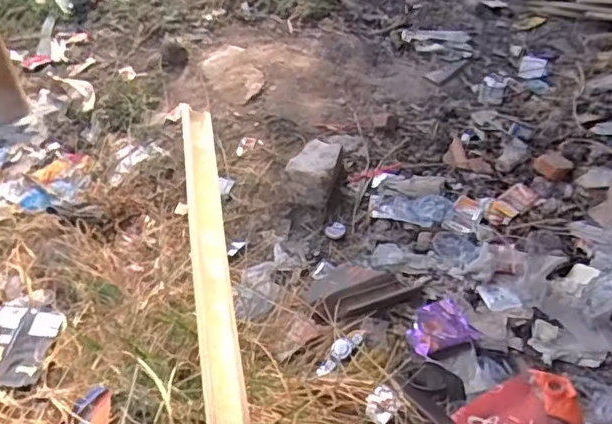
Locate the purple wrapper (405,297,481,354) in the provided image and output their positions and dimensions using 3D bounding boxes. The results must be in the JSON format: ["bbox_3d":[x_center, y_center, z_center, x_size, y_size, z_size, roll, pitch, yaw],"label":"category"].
[{"bbox_3d":[0.233,0.202,1.029,0.125,0.022,0.100,-15,47,-19],"label":"purple wrapper"}]

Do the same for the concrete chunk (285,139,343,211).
[{"bbox_3d":[0.013,-0.088,1.281,0.116,0.089,0.127,10,43,5],"label":"concrete chunk"}]

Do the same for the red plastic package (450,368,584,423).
[{"bbox_3d":[0.314,0.322,0.869,0.218,0.037,0.120,-31,53,-6],"label":"red plastic package"}]

